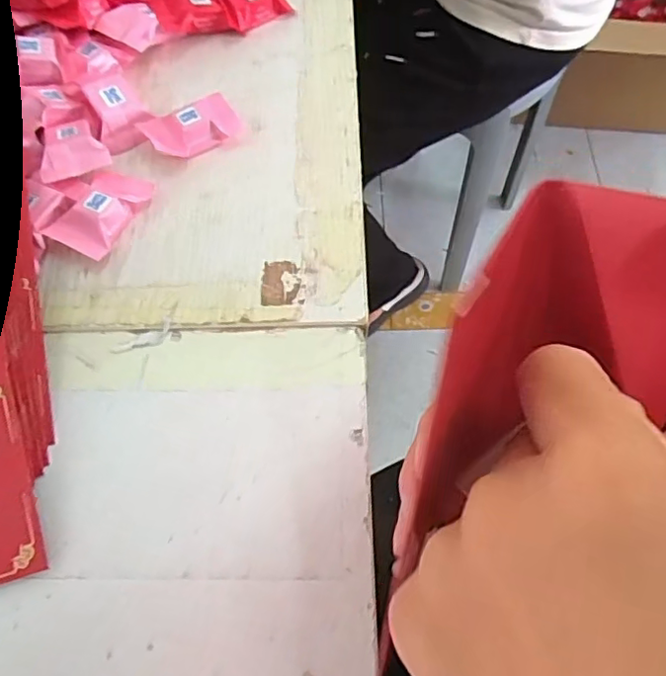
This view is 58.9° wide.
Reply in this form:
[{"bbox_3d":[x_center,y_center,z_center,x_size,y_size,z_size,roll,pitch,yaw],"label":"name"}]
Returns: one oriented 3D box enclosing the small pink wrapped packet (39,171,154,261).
[{"bbox_3d":[-0.123,-0.068,0.313,0.034,0.018,0.053,23,68,11],"label":"small pink wrapped packet"}]

